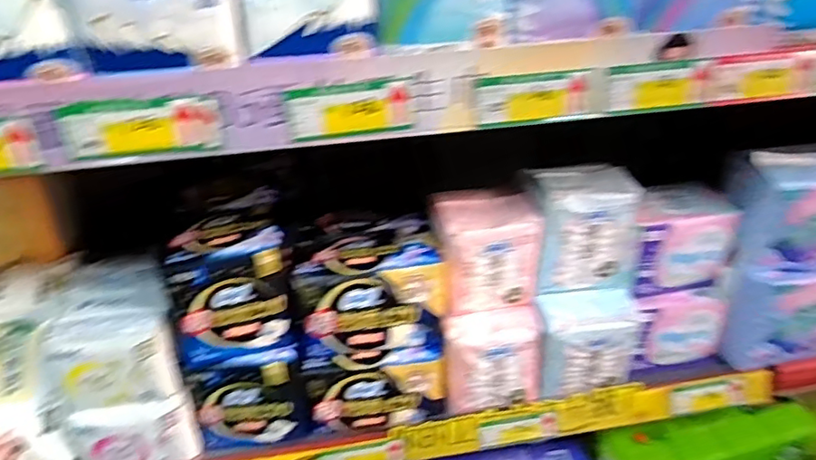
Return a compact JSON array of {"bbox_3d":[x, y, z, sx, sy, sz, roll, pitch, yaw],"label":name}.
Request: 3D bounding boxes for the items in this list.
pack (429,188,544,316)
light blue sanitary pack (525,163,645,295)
[{"bbox_3d":[0.077,0.019,0.607,0.099,0.110,0.067,-7,33,-10],"label":"pack"},{"bbox_3d":[0.179,-0.002,0.611,0.105,0.122,0.059,-5,32,-6],"label":"light blue sanitary pack"}]

